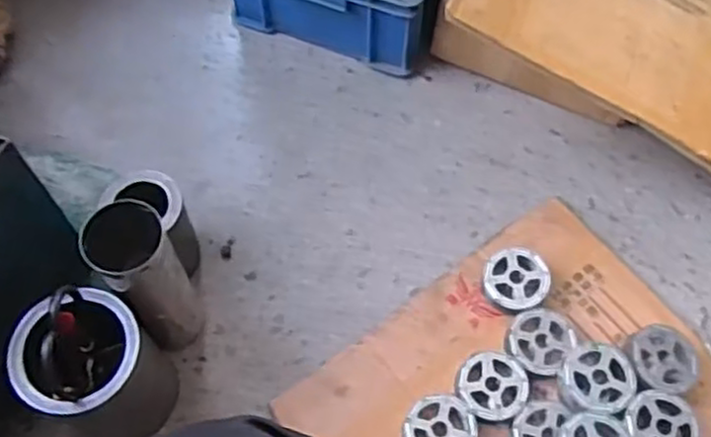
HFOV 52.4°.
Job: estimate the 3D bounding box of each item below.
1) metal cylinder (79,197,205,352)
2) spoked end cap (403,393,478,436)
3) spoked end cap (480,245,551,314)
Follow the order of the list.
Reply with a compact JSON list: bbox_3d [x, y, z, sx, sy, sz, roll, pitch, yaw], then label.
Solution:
[{"bbox_3d":[-0.213,0.071,0.761,0.072,0.238,0.068,0,62,0],"label":"metal cylinder"},{"bbox_3d":[0.091,0.233,0.785,0.075,0.034,0.078,0,62,0],"label":"spoked end cap"},{"bbox_3d":[0.192,0.071,0.861,0.077,0.017,0.083,-2,65,4],"label":"spoked end cap"}]

